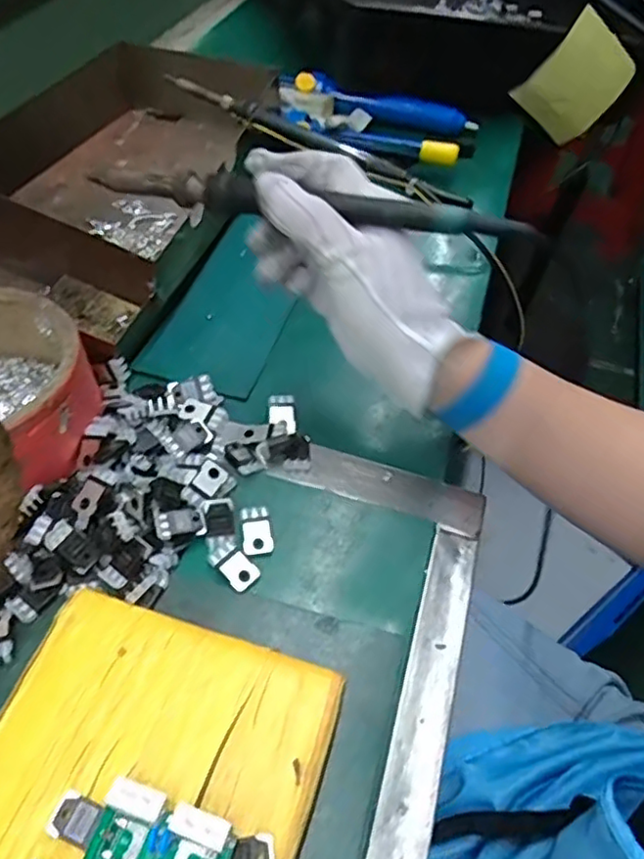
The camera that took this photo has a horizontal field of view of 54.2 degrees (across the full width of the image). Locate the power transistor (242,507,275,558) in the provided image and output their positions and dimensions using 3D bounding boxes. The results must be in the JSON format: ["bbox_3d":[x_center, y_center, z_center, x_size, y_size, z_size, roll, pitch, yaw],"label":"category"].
[{"bbox_3d":[-0.036,0.055,0.348,0.017,0.004,0.025,-9,53,-12],"label":"power transistor"}]

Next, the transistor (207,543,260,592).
[{"bbox_3d":[-0.047,0.074,0.337,0.026,0.005,0.016,36,57,21],"label":"transistor"}]

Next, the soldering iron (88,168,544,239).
[{"bbox_3d":[-0.012,-0.117,0.322,0.232,0.018,0.020,11,51,11],"label":"soldering iron"}]

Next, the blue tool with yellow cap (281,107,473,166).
[{"bbox_3d":[0.048,-0.273,0.587,0.180,0.020,0.019,18,52,9],"label":"blue tool with yellow cap"}]

